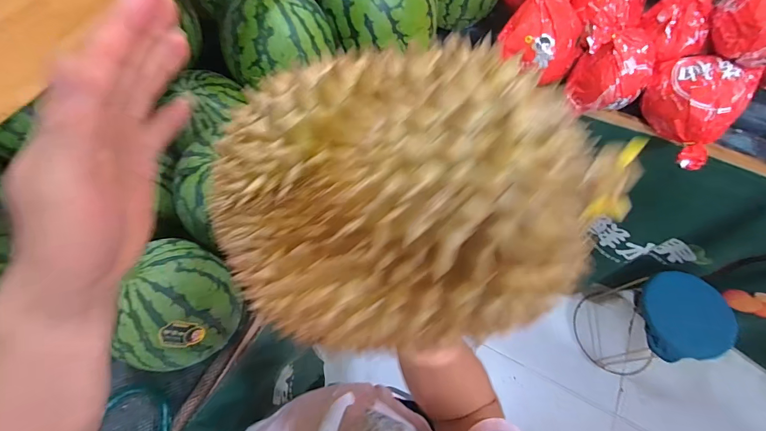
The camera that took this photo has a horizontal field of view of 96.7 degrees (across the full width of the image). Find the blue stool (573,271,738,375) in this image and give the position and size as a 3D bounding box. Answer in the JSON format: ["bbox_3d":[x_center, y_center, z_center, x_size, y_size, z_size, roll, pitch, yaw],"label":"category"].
[{"bbox_3d":[1.081,0.439,1.408,0.335,0.504,0.341,0,62,0],"label":"blue stool"}]

